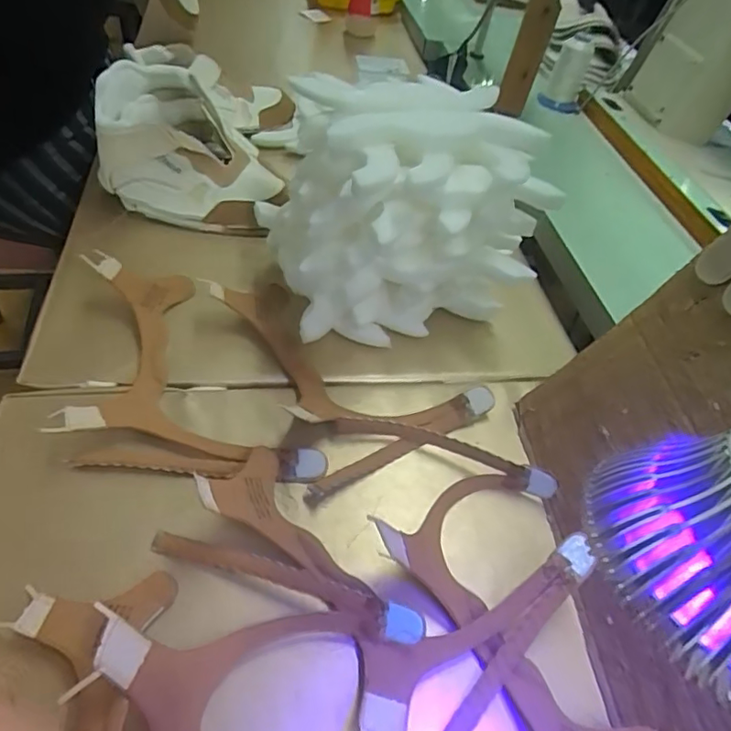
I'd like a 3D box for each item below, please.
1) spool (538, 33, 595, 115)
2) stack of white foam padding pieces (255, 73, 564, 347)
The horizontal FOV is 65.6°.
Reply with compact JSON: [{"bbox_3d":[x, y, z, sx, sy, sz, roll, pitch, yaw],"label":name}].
[{"bbox_3d":[0.341,-0.490,0.945,0.068,0.095,0.065,18,47,5],"label":"spool"},{"bbox_3d":[0.036,-0.151,0.556,0.236,0.172,0.192,-4,48,-18],"label":"stack of white foam padding pieces"}]

